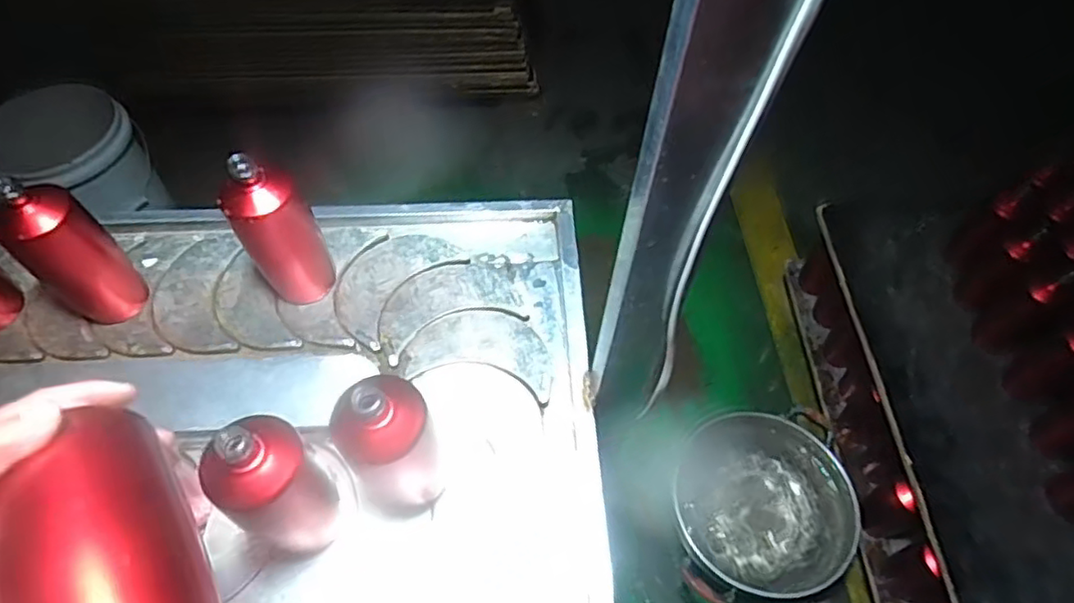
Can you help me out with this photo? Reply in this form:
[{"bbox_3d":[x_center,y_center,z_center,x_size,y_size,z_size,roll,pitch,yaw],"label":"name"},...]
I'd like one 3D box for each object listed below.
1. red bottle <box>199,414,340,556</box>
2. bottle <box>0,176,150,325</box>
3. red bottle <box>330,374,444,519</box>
[{"bbox_3d":[-0.226,0.169,0.564,0.074,0.202,0.060,-31,65,-19],"label":"red bottle"},{"bbox_3d":[-0.528,-0.049,0.716,0.084,0.186,0.060,-8,60,-8],"label":"bottle"},{"bbox_3d":[-0.129,0.141,0.584,0.074,0.212,0.068,1,59,-2],"label":"red bottle"}]

